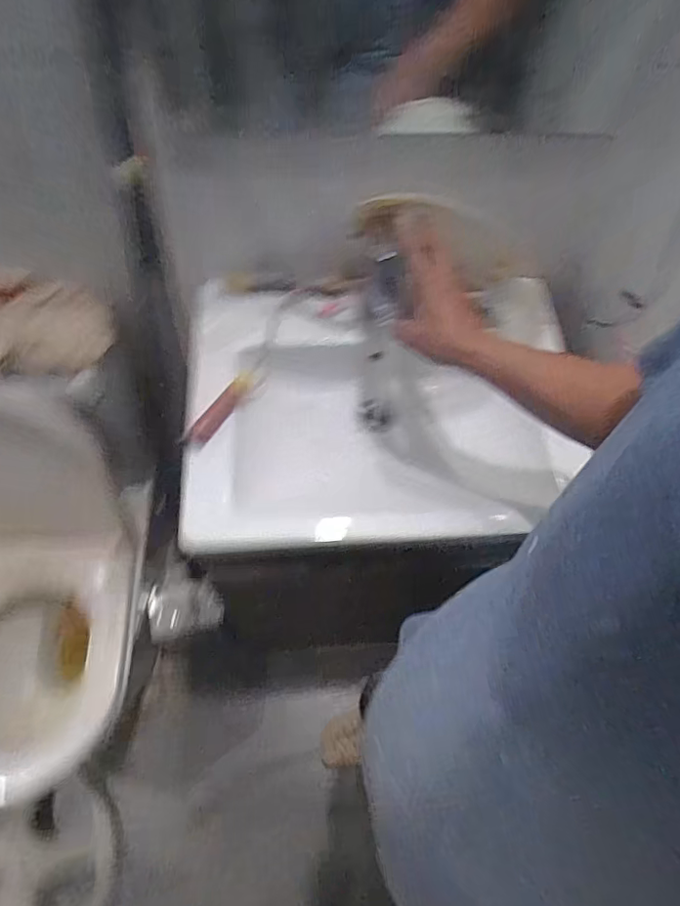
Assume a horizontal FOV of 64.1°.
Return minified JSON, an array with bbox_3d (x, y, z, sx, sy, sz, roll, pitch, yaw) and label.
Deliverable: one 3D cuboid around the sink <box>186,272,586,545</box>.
[{"bbox_3d":[0.045,-0.052,0.795,0.507,0.137,0.399,-1,62,-3],"label":"sink"}]

